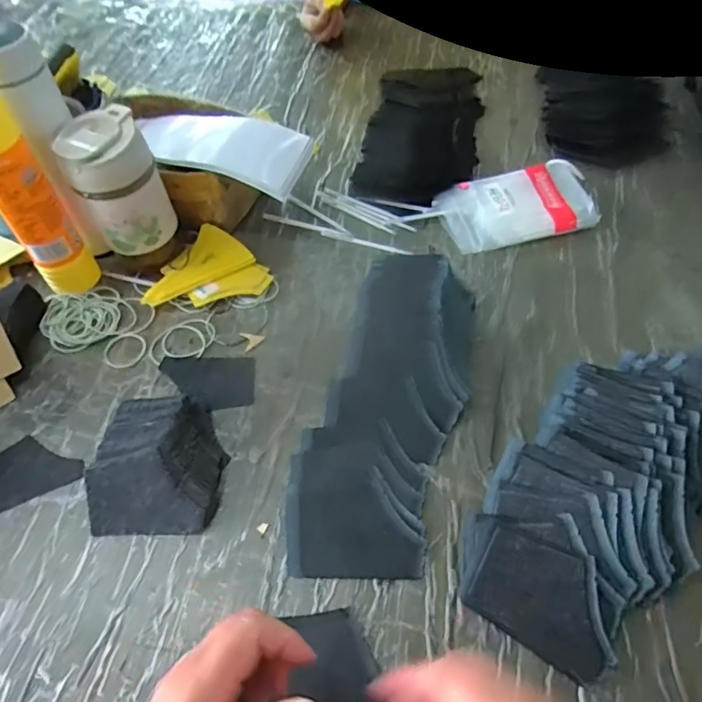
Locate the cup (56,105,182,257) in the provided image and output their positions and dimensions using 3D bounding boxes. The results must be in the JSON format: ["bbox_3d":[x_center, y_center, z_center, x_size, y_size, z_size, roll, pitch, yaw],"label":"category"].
[{"bbox_3d":[-0.235,-0.161,0.541,0.081,0.143,0.073,-21,56,-13],"label":"cup"}]

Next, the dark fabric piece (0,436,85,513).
[{"bbox_3d":[-0.289,0.107,0.459,0.090,0.005,0.062,-29,55,-18],"label":"dark fabric piece"}]

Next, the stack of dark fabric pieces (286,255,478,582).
[{"bbox_3d":[0.032,0.042,0.453,0.119,0.058,0.289,14,54,15],"label":"stack of dark fabric pieces"}]

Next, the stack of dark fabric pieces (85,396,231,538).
[{"bbox_3d":[-0.161,0.093,0.439,0.101,0.037,0.111,-3,52,2],"label":"stack of dark fabric pieces"}]

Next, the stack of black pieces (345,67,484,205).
[{"bbox_3d":[0.100,-0.305,0.723,0.148,0.033,0.304,8,53,10],"label":"stack of black pieces"}]

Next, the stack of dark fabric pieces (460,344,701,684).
[{"bbox_3d":[0.217,0.091,0.403,0.309,0.055,0.164,-28,55,-17],"label":"stack of dark fabric pieces"}]

